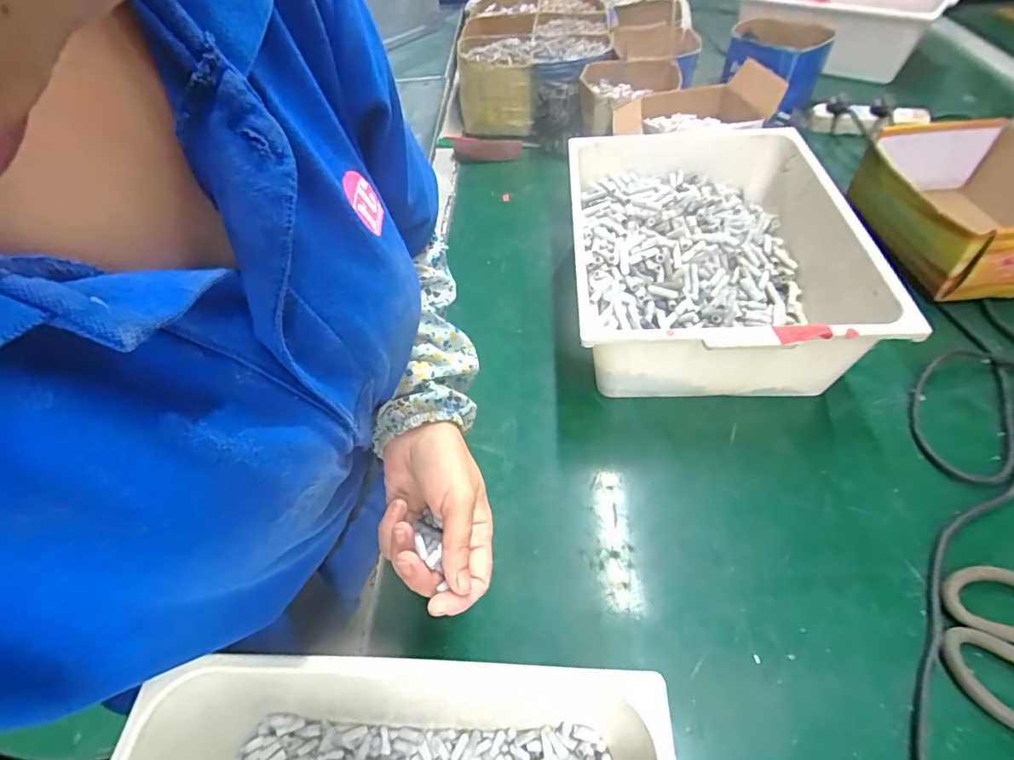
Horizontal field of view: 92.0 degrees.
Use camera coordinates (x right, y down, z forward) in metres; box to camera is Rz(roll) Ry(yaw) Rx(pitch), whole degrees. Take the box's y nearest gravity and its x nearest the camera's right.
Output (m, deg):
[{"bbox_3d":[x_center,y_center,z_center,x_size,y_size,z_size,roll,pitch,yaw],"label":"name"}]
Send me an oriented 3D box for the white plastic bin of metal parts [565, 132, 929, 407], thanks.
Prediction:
[{"bbox_3d":[0.222,-0.161,0.587,0.286,0.122,0.435,-1,50,5],"label":"white plastic bin of metal parts"}]

